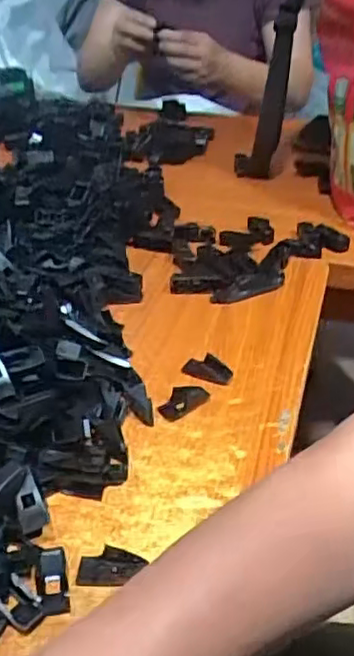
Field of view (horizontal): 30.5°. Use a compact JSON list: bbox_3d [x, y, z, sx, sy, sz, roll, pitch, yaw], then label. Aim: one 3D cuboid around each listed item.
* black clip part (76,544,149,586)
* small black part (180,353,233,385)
[{"bbox_3d":[-0.039,0.143,0.388,0.039,0.006,0.024,2,35,1],"label":"black clip part"},{"bbox_3d":[0.025,0.033,0.534,0.041,0.012,0.024,7,35,8],"label":"small black part"}]

